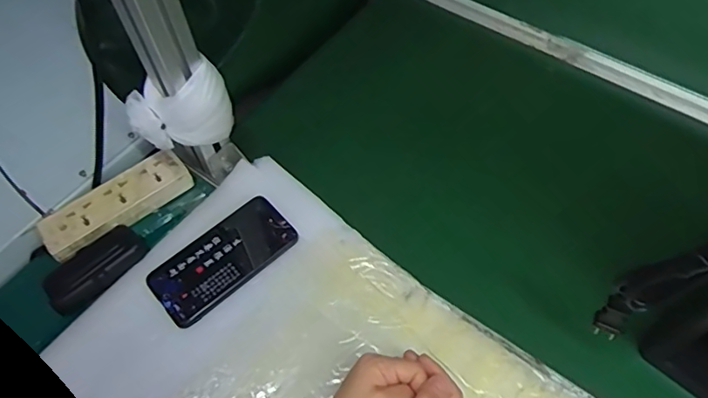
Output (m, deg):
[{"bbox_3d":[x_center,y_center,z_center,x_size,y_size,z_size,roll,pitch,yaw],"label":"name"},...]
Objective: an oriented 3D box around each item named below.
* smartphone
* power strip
[{"bbox_3d":[-0.141,0.064,0.568,0.154,0.010,0.078,-38,65,-20],"label":"smartphone"},{"bbox_3d":[-0.273,0.005,0.605,0.167,0.025,0.051,-35,64,-18],"label":"power strip"}]

